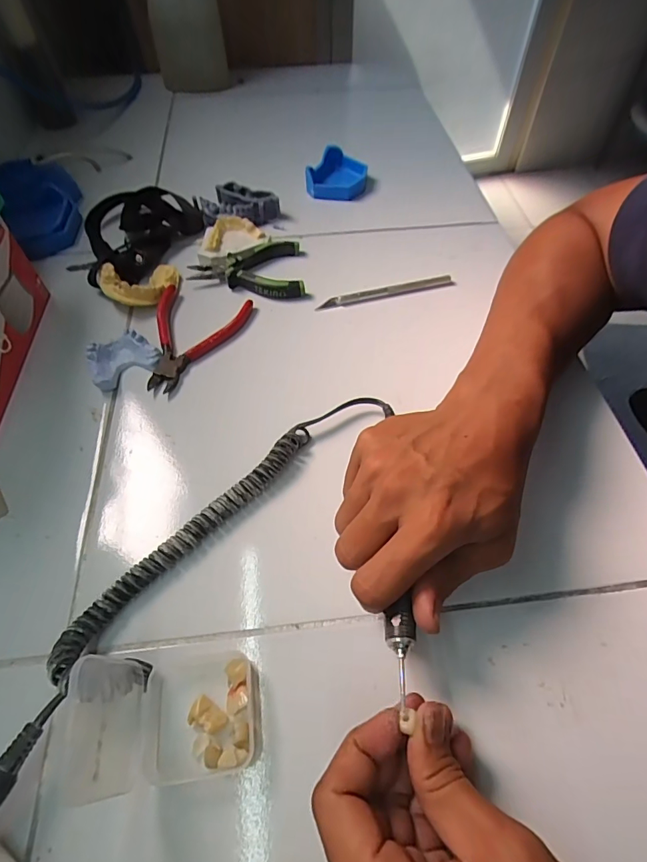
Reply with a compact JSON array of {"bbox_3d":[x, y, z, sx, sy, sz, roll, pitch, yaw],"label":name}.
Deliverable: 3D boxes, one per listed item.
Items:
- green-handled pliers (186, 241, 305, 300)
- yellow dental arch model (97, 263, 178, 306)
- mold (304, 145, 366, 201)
[{"bbox_3d":[-0.078,-0.164,0.455,0.110,0.015,0.081,-6,55,-4],"label":"green-handled pliers"},{"bbox_3d":[-0.177,-0.146,0.435,0.072,0.021,0.054,-21,58,-14],"label":"yellow dental arch model"},{"bbox_3d":[0.019,-0.323,0.561,0.066,0.027,0.098,12,56,8],"label":"mold"}]

